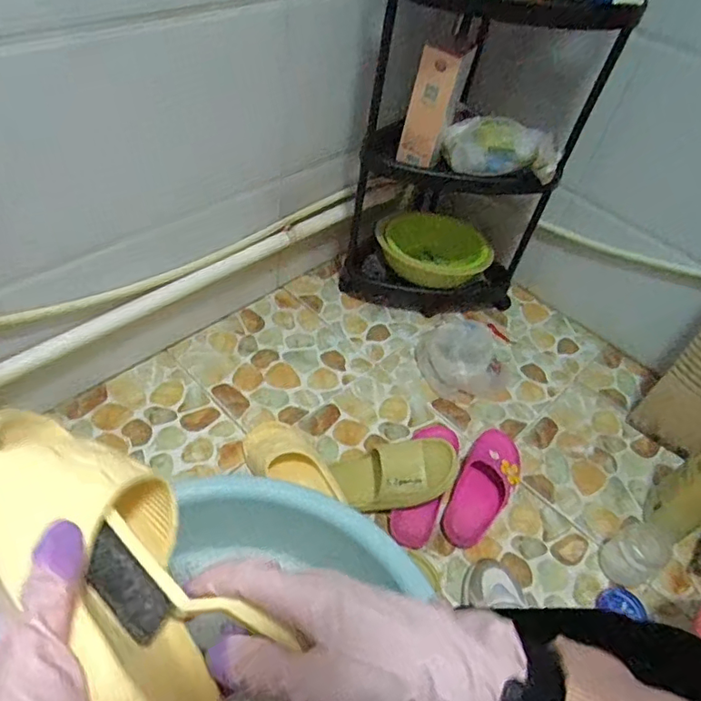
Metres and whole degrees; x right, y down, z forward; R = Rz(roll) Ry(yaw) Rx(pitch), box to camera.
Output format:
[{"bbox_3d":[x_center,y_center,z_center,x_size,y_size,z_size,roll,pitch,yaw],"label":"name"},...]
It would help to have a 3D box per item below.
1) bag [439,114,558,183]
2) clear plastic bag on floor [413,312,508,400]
[{"bbox_3d":[0.267,-0.359,0.970,0.205,0.097,0.071,20,49,8],"label":"bag"},{"bbox_3d":[0.250,0.005,1.149,0.205,0.093,0.170,1,49,-6],"label":"clear plastic bag on floor"}]

